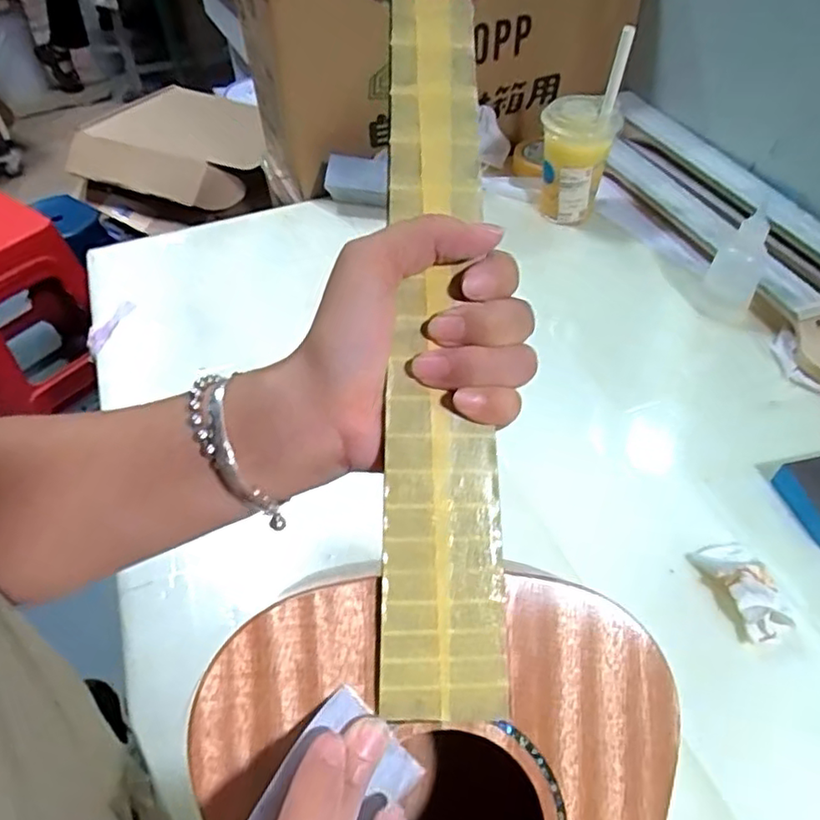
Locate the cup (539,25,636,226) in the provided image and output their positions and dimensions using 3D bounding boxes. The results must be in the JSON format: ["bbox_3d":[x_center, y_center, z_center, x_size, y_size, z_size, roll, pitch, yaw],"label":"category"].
[{"bbox_3d":[0.198,-0.320,0.727,0.082,0.211,0.080,9,49,10],"label":"cup"}]

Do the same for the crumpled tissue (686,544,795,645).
[{"bbox_3d":[0.242,0.125,0.444,0.038,0.031,0.075,-15,50,-11],"label":"crumpled tissue"}]

